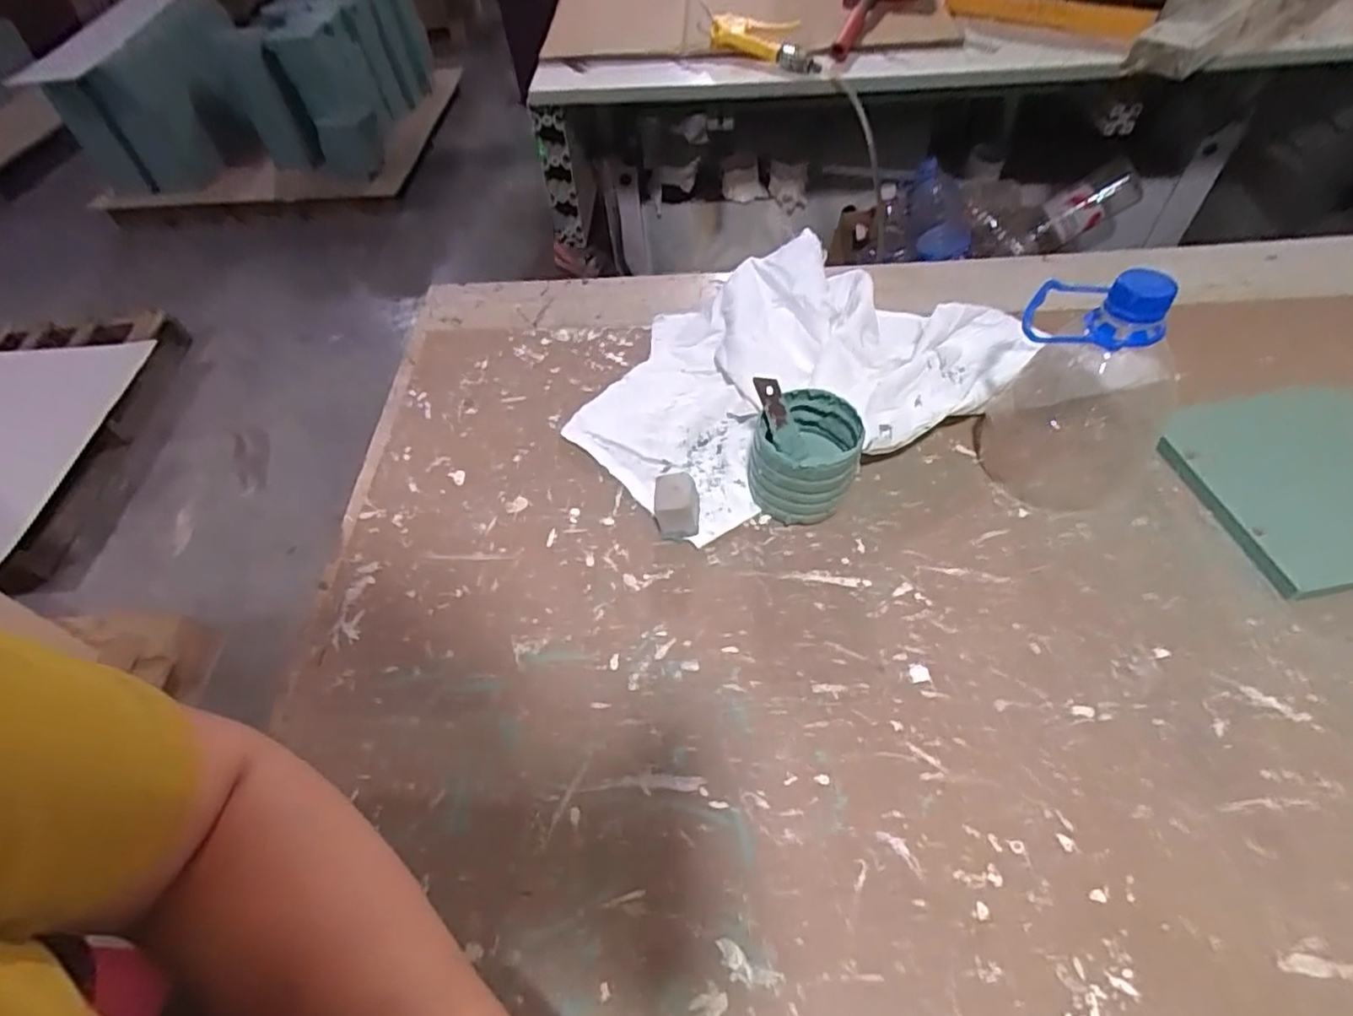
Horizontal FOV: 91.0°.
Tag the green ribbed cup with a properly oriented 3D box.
[{"bbox_3d":[0.081,-0.029,0.427,0.065,0.071,0.061,-2,52,2],"label":"green ribbed cup"}]

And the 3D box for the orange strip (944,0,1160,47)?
[{"bbox_3d":[0.443,-0.576,0.779,0.287,0.042,0.029,-12,51,-23],"label":"orange strip"}]

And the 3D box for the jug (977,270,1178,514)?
[{"bbox_3d":[0.266,-0.087,0.413,0.099,0.139,0.124,29,59,23],"label":"jug"}]

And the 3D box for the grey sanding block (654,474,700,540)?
[{"bbox_3d":[0.000,0.000,0.431,0.027,0.034,0.030,-2,52,2],"label":"grey sanding block"}]

